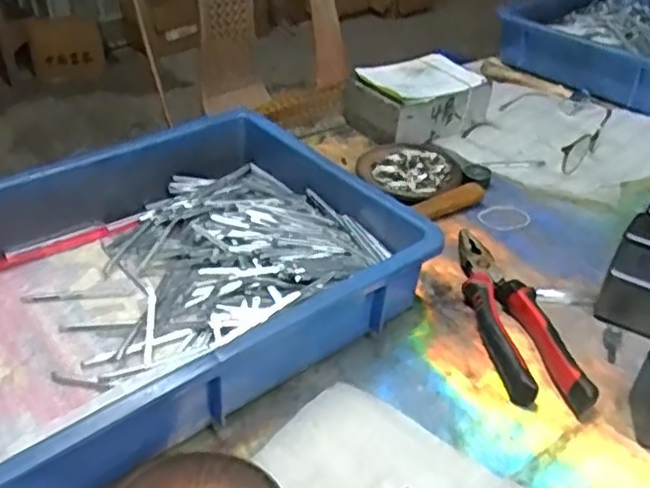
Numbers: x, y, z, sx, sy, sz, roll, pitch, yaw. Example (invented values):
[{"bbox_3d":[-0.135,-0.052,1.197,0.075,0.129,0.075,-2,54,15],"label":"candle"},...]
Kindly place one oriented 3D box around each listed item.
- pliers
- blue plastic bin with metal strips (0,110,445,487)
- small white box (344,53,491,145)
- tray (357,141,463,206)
[{"bbox_3d":[0.152,0.057,0.573,0.059,0.024,0.204,-5,37,-10],"label":"pliers"},{"bbox_3d":[-0.154,0.036,0.533,0.430,0.084,0.283,-25,44,-31],"label":"blue plastic bin with metal strips"},{"bbox_3d":[0.117,-0.182,0.848,0.161,0.064,0.100,-21,43,-28],"label":"small white box"},{"bbox_3d":[0.100,-0.082,0.761,0.114,0.010,0.117,2,37,-1],"label":"tray"}]

